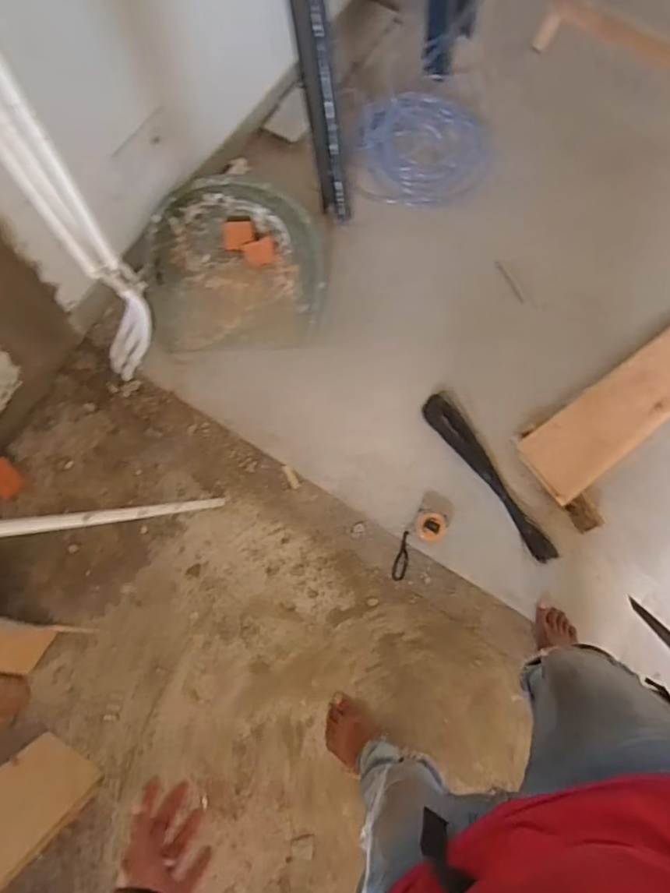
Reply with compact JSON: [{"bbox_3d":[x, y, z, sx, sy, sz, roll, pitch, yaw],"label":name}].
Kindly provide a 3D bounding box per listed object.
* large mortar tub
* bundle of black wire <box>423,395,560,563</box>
[{"bbox_3d":[-0.241,-0.447,1.384,0.424,0.132,0.386,-2,73,-2],"label":"large mortar tub"},{"bbox_3d":[0.355,0.066,1.277,0.065,0.033,0.444,-34,76,-11],"label":"bundle of black wire"}]

